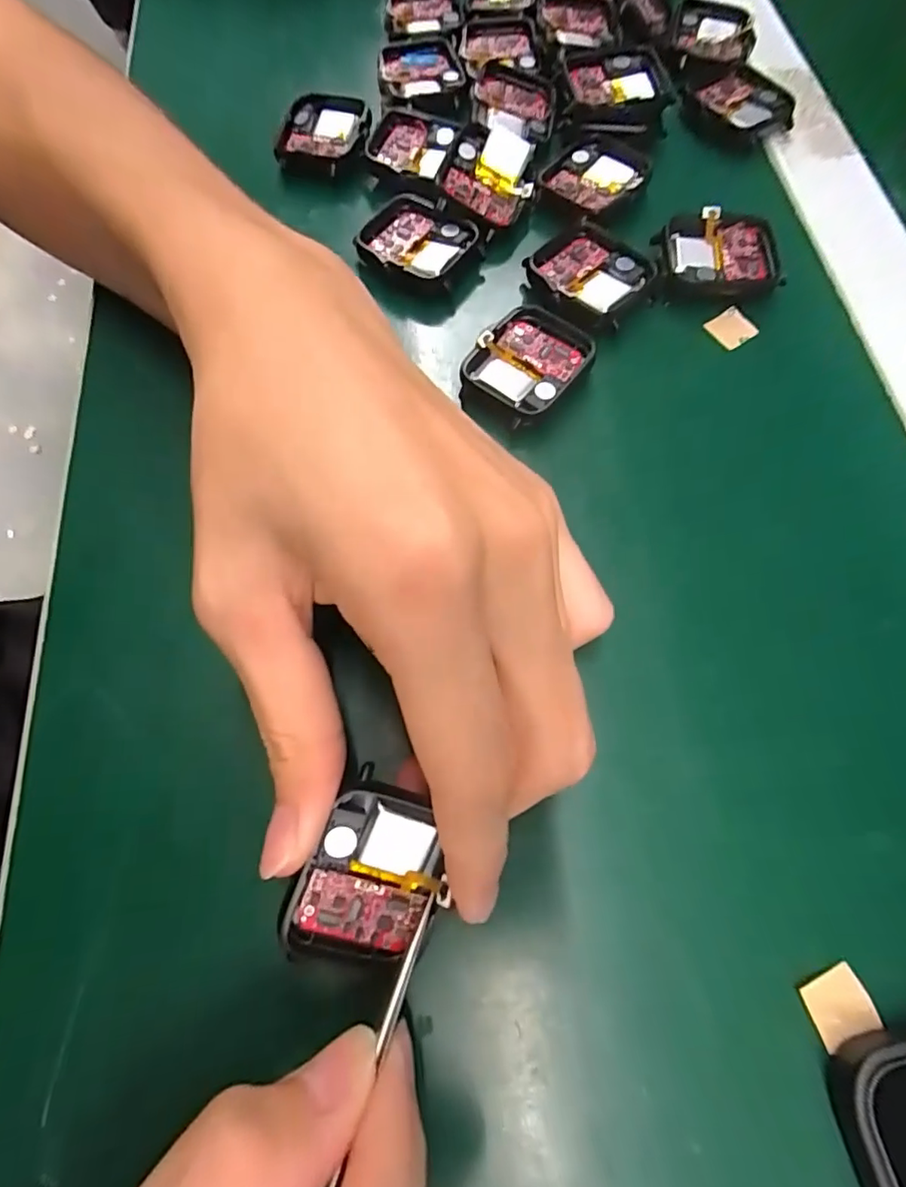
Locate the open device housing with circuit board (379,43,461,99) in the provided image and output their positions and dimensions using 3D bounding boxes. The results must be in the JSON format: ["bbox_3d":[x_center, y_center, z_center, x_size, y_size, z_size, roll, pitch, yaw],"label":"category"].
[{"bbox_3d":[-0.015,-0.247,0.253,0.036,0.006,0.037,3,69,1],"label":"open device housing with circuit board"}]

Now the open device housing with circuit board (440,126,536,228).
[{"bbox_3d":[0.015,-0.173,0.222,0.033,0.008,0.045,17,70,6],"label":"open device housing with circuit board"}]

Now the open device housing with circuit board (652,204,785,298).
[{"bbox_3d":[0.103,-0.131,0.212,0.045,0.011,0.035,5,69,2],"label":"open device housing with circuit board"}]

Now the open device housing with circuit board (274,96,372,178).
[{"bbox_3d":[-0.056,-0.201,0.238,0.040,0.011,0.038,5,69,2],"label":"open device housing with circuit board"}]

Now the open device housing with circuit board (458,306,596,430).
[{"bbox_3d":[0.027,-0.083,0.193,0.036,0.006,0.044,39,74,13],"label":"open device housing with circuit board"}]

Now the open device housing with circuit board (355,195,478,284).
[{"bbox_3d":[-0.015,-0.140,0.214,0.040,0.005,0.036,29,72,10],"label":"open device housing with circuit board"}]

